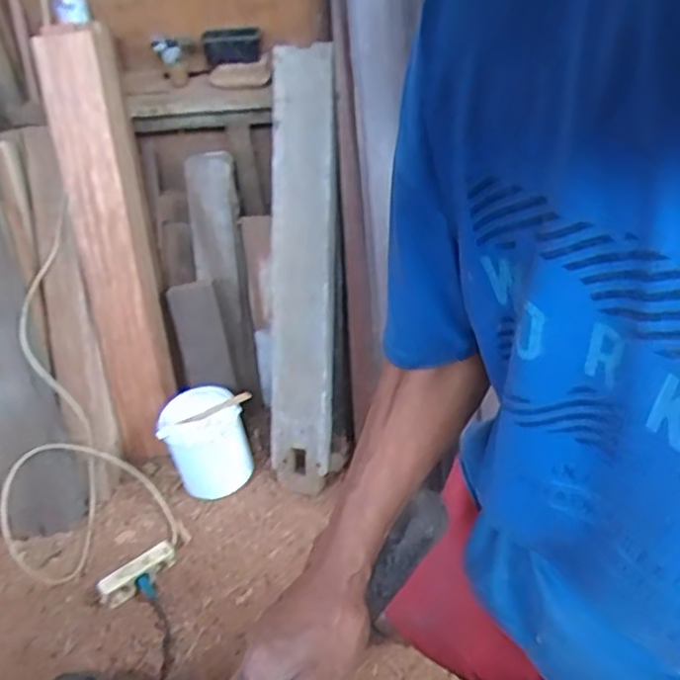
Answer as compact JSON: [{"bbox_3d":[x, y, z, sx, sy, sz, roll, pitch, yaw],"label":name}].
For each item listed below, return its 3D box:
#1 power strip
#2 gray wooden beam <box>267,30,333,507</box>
[{"bbox_3d":[-0.408,0.468,1.286,0.161,0.047,0.056,-31,47,-28],"label":"power strip"},{"bbox_3d":[-0.090,-0.151,1.442,0.149,0.965,0.075,1,7,7],"label":"gray wooden beam"}]

